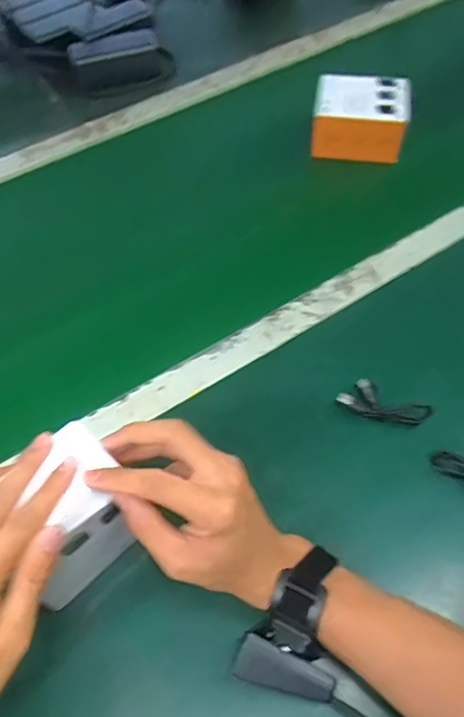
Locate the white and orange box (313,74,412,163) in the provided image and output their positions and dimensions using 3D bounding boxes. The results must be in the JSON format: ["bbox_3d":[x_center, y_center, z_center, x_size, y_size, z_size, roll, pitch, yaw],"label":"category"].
[{"bbox_3d":[0.177,-0.330,0.744,0.122,0.073,0.089,9,58,11],"label":"white and orange box"}]

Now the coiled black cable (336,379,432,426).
[{"bbox_3d":[0.141,0.044,0.505,0.080,0.009,0.033,24,62,19],"label":"coiled black cable"}]

